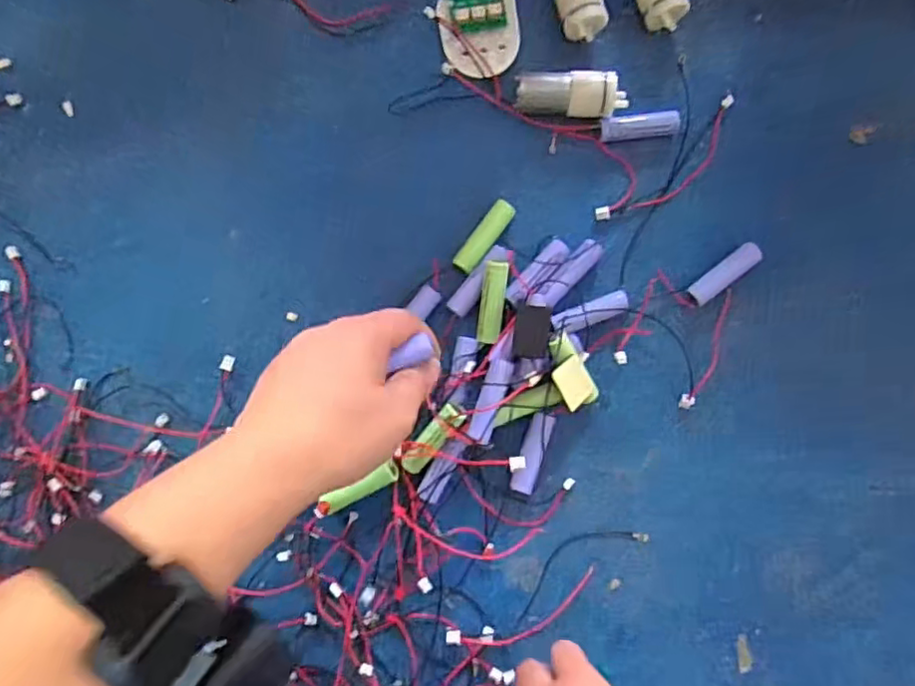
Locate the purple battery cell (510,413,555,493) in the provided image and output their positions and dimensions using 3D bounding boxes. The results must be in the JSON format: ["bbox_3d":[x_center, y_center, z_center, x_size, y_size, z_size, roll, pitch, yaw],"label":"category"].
[{"bbox_3d":[0.047,0.068,0.386,0.016,0.011,0.049,18,88,-1],"label":"purple battery cell"}]

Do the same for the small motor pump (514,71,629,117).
[{"bbox_3d":[0.070,-0.153,0.390,0.066,0.022,0.024,-1,89,-1],"label":"small motor pump"}]

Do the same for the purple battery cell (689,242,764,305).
[{"bbox_3d":[0.167,-0.043,0.393,0.050,0.011,0.014,-39,90,-2],"label":"purple battery cell"}]

